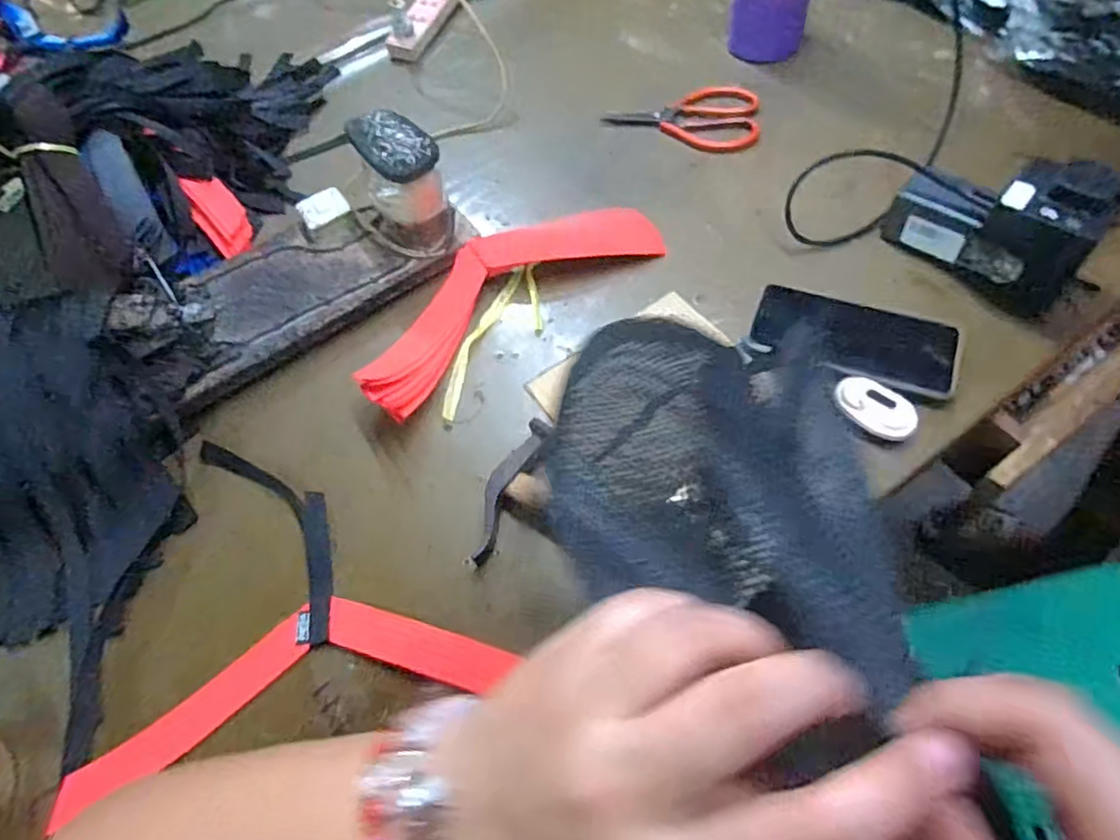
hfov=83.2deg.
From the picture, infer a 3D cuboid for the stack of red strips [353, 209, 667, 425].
[{"bbox_3d":[-0.051,-0.125,0.603,0.327,0.033,0.109,-38,62,-15],"label":"stack of red strips"}]

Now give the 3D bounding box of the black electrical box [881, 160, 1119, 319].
[{"bbox_3d":[0.374,-0.169,0.542,0.168,0.108,0.061,34,69,24],"label":"black electrical box"}]

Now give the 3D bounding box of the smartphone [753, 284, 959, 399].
[{"bbox_3d":[0.258,-0.073,0.556,0.167,0.008,0.081,18,63,17],"label":"smartphone"}]

